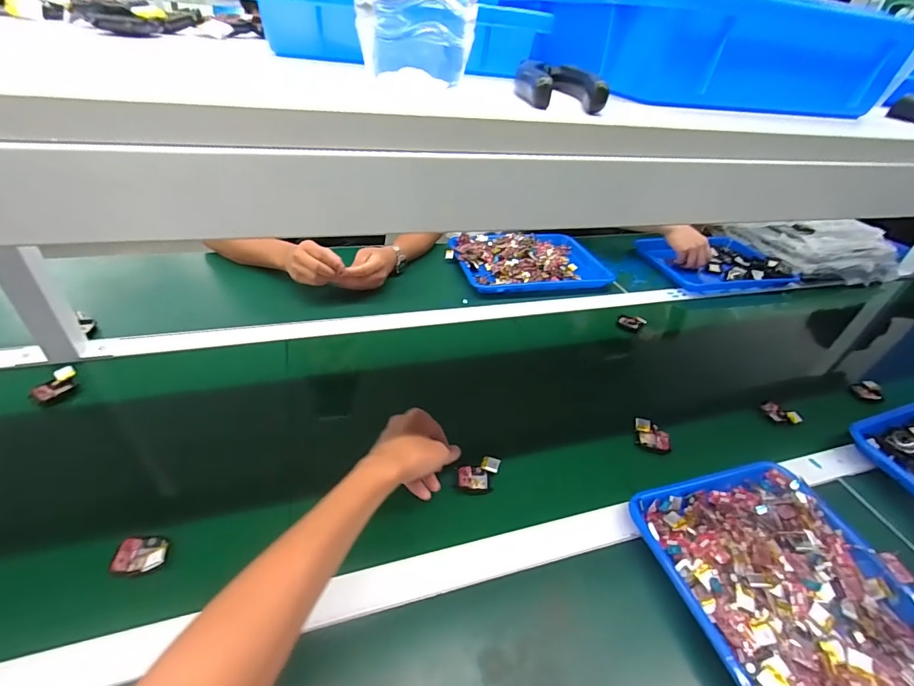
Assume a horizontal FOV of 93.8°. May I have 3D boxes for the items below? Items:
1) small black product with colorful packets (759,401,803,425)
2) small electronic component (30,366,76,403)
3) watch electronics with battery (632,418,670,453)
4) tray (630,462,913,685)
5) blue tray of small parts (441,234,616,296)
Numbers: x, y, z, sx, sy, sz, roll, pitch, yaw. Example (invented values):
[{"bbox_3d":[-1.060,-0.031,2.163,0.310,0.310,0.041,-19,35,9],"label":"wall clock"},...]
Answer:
[{"bbox_3d":[0.511,0.111,0.675,0.054,0.022,0.024,18,42,19],"label":"small black product with colorful packets"},{"bbox_3d":[-0.537,0.055,0.574,0.025,0.017,0.053,20,38,15],"label":"small electronic component"},{"bbox_3d":[0.279,0.131,0.611,0.044,0.019,0.046,1,39,-1],"label":"watch electronics with battery"},{"bbox_3d":[0.362,0.273,0.417,0.250,0.033,0.334,-5,39,-17],"label":"tray"},{"bbox_3d":[0.159,-0.189,0.971,0.341,0.043,0.221,-4,38,-16],"label":"blue tray of small parts"}]

